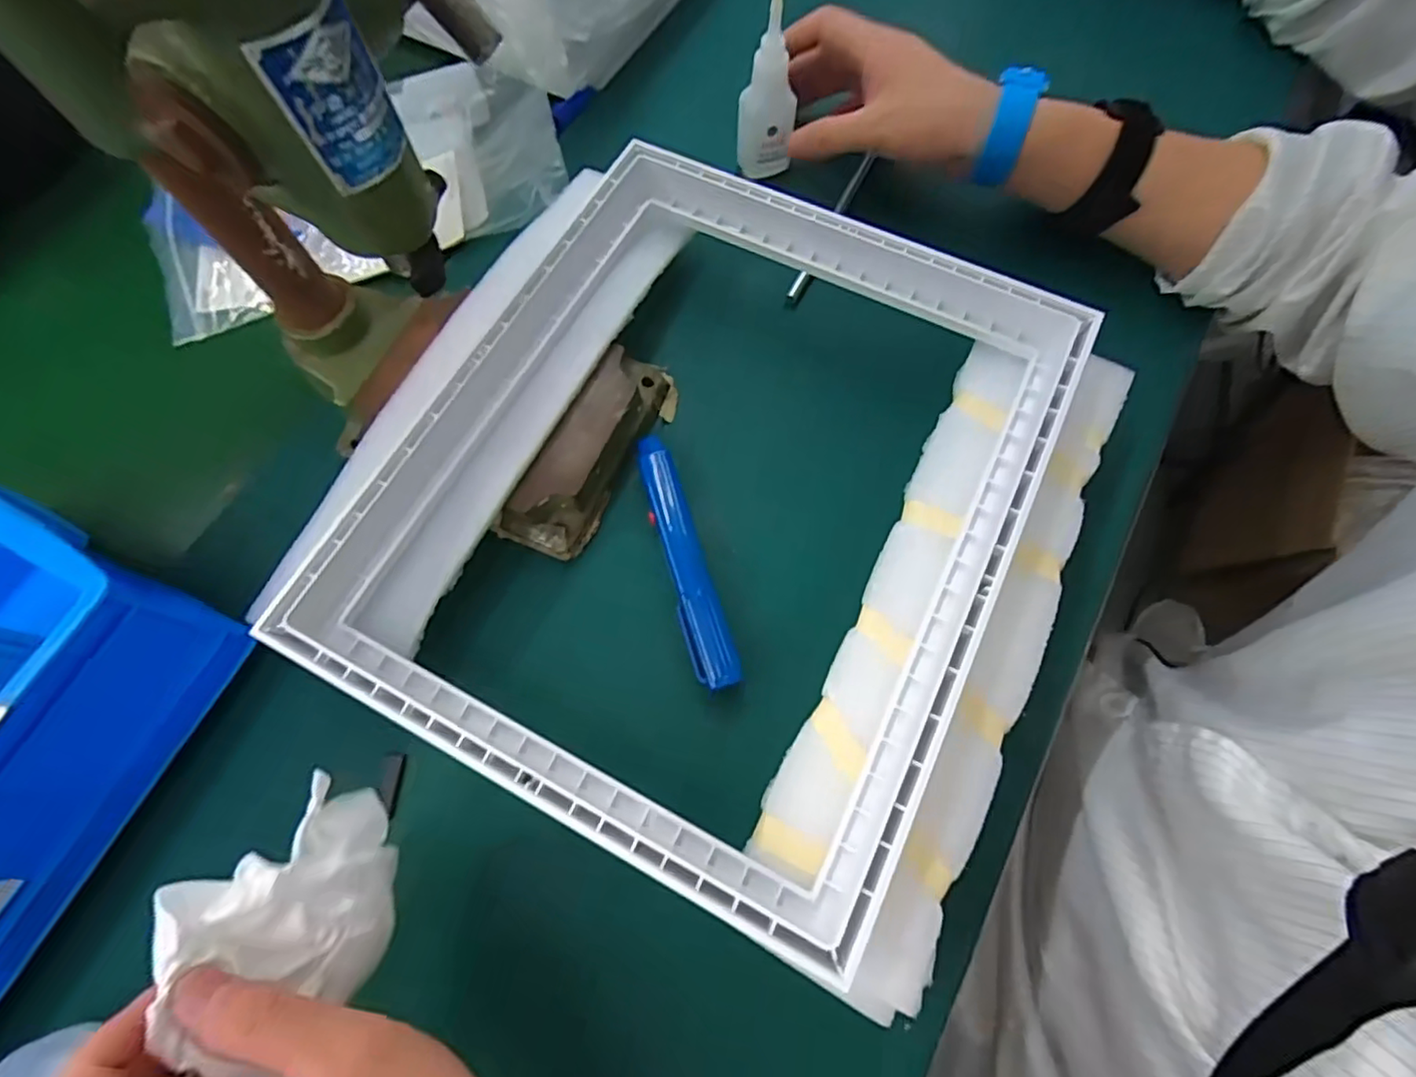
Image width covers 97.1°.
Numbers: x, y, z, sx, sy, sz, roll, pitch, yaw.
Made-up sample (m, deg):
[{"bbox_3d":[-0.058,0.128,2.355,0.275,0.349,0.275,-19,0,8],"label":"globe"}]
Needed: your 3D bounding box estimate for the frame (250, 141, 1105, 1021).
[{"bbox_3d":[-0.011,-0.032,0.299,0.310,0.039,0.331,22,71,9],"label":"frame"}]

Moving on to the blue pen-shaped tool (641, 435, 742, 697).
[{"bbox_3d":[-0.013,0.010,0.330,0.023,0.012,0.138,-16,70,-5],"label":"blue pen-shaped tool"}]

